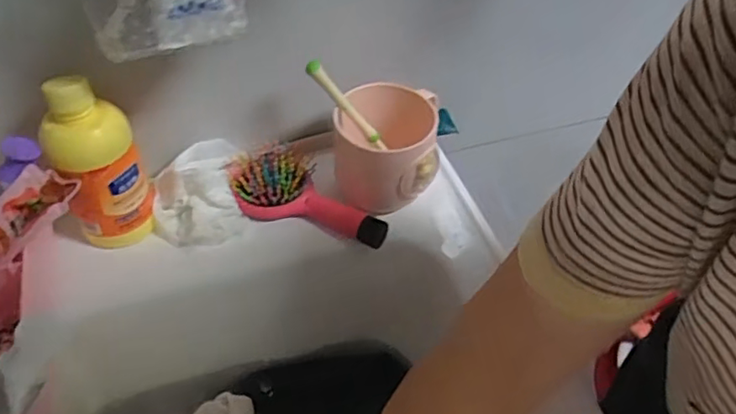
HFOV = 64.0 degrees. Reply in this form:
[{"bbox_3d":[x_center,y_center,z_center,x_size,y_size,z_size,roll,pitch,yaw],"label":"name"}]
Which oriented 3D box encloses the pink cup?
[{"bbox_3d":[0.015,-0.044,0.513,0.086,0.094,0.085,2,49,-2],"label":"pink cup"}]

